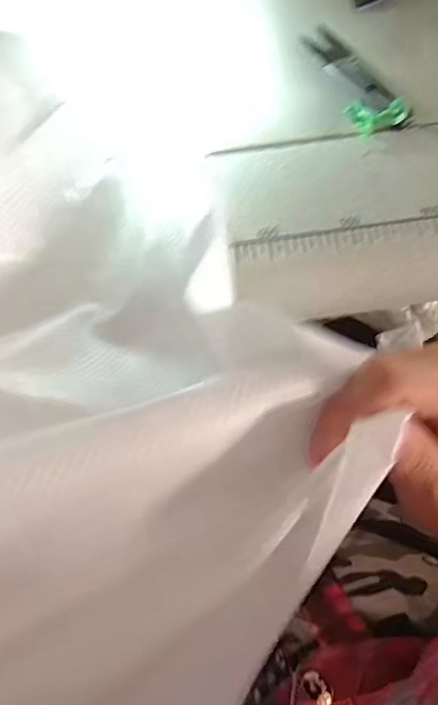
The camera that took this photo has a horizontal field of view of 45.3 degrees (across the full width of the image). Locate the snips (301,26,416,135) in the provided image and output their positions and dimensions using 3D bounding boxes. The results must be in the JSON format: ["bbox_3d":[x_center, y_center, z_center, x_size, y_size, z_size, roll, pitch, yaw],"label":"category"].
[{"bbox_3d":[0.087,-0.180,0.337,0.032,0.014,0.093,-27,73,-7],"label":"snips"}]

